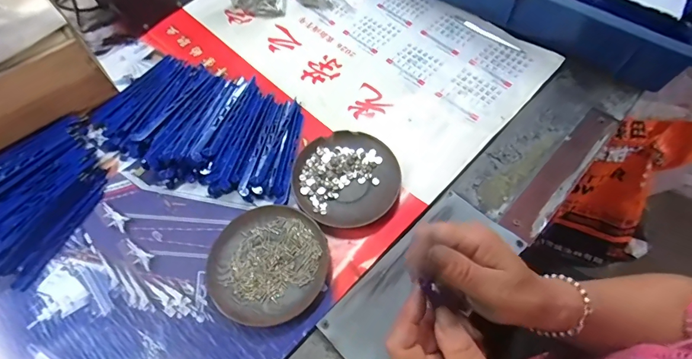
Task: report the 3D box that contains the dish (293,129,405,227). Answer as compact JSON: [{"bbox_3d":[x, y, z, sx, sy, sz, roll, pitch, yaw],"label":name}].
[{"bbox_3d":[-0.001,-0.001,0.425,0.112,0.014,0.111,33,68,17],"label":"dish"}]

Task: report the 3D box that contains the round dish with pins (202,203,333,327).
[{"bbox_3d":[-0.078,0.081,0.385,0.114,0.017,0.114,-1,62,1],"label":"round dish with pins"}]

